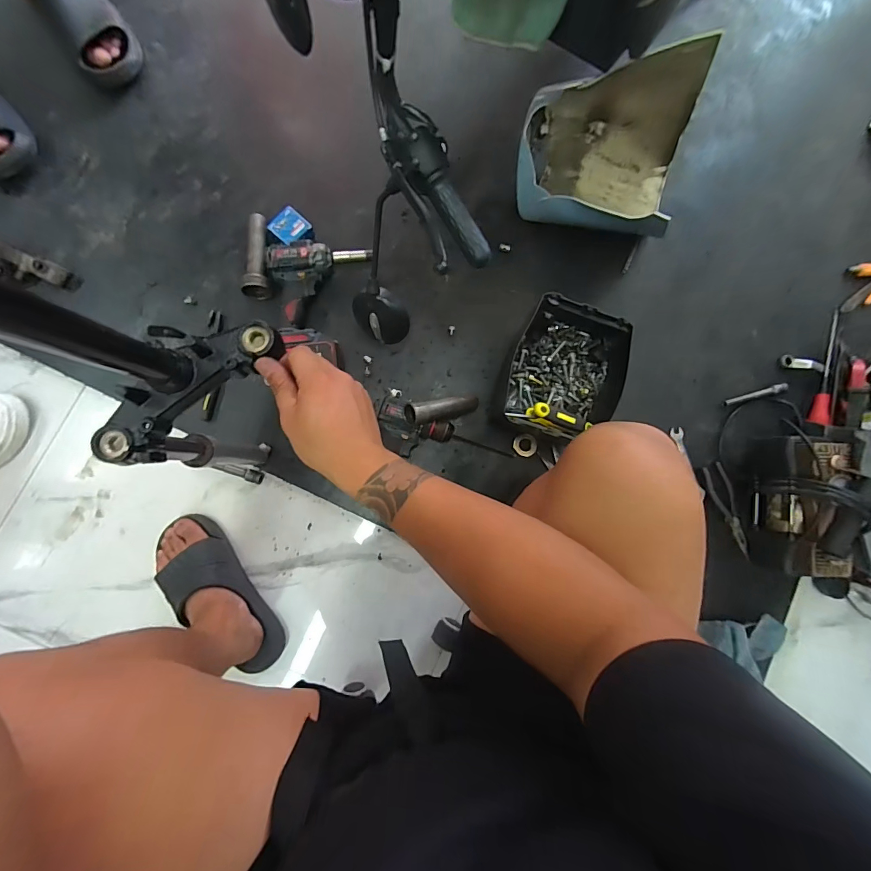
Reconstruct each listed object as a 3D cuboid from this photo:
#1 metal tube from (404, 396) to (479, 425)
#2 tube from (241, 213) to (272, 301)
[{"bbox_3d":[0.017,-0.048,0.716,0.142,0.031,0.036,-13,85,-34],"label":"metal tube"},{"bbox_3d":[-0.330,-0.336,0.756,0.046,0.047,0.159,-3,85,-3],"label":"tube"}]

